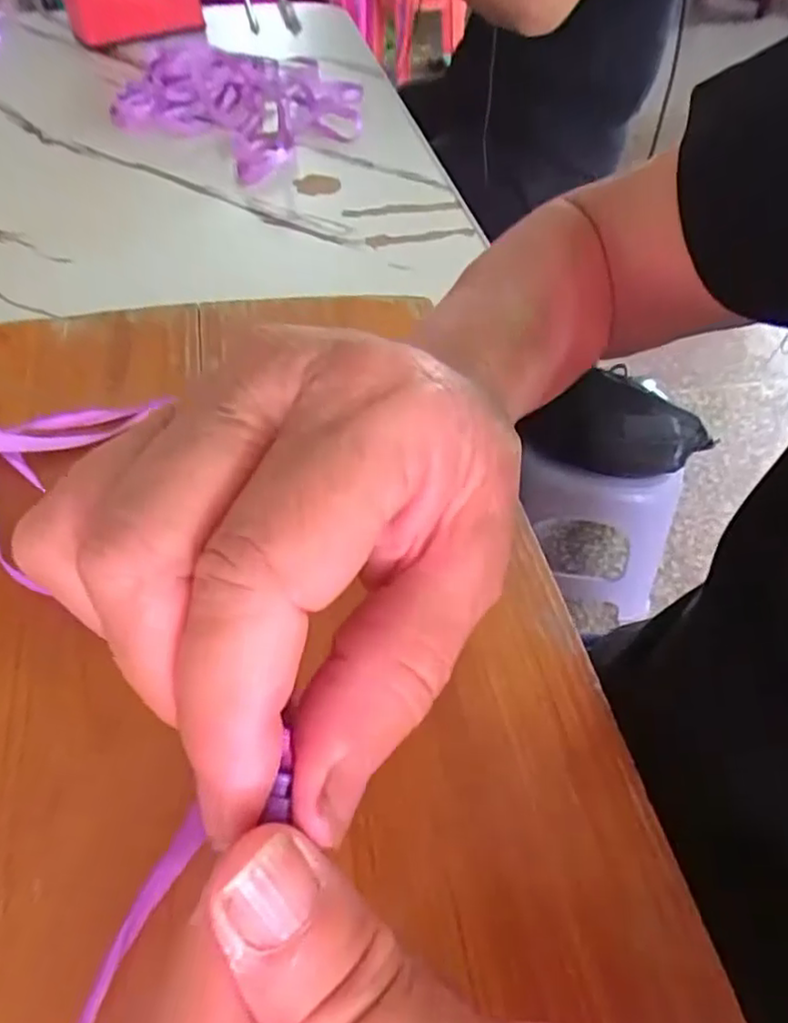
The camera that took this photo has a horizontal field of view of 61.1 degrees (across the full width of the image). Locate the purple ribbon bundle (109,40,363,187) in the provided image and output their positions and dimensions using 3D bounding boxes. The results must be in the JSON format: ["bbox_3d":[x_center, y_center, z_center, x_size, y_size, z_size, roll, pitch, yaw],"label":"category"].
[{"bbox_3d":[-0.143,-0.416,0.669,0.244,0.037,0.220,33,55,21],"label":"purple ribbon bundle"}]

